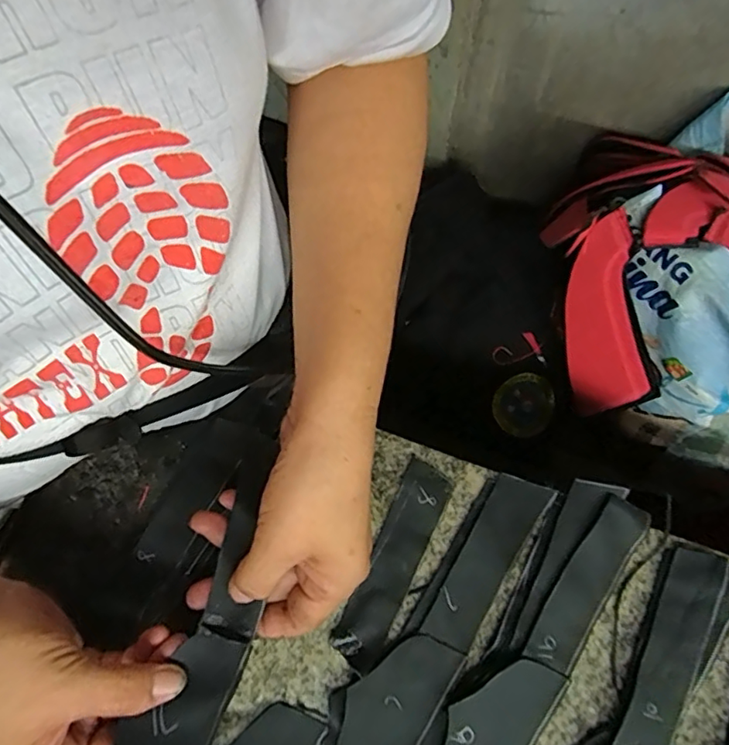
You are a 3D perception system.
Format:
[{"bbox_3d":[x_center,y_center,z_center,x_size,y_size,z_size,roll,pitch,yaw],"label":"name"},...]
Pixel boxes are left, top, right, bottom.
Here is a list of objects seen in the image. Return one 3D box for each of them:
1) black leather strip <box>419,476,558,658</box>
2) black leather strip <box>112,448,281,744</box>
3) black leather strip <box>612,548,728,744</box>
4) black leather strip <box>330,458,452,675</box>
[{"bbox_3d":[0.071,0.108,0.316,0.031,0.007,0.102,31,75,10],"label":"black leather strip"},{"bbox_3d":[-0.081,0.133,0.273,0.041,0.016,0.200,15,62,6],"label":"black leather strip"},{"bbox_3d":[0.166,0.150,0.297,0.029,0.007,0.110,28,74,10],"label":"black leather strip"},{"bbox_3d":[0.017,0.109,0.318,0.027,0.005,0.117,25,74,9],"label":"black leather strip"}]

